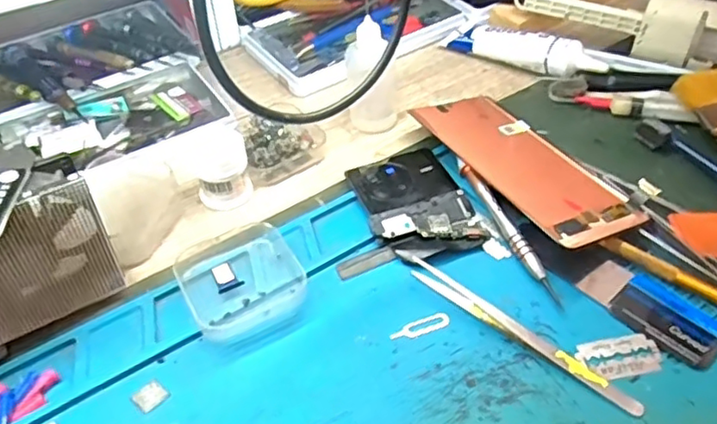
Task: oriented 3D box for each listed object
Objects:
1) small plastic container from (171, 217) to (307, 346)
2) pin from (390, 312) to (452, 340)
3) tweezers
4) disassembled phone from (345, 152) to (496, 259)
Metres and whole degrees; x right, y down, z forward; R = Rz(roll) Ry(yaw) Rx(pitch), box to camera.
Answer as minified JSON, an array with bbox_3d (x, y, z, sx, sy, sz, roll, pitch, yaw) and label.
[{"bbox_3d":[-0.067,0.035,0.352,0.062,0.017,0.071,-25,51,-20],"label":"small plastic container"},{"bbox_3d":[0.033,0.060,0.336,0.033,0.004,0.010,-13,48,-10],"label":"pin"},{"bbox_3d":[0.080,0.058,0.331,0.146,0.011,0.011,32,55,27],"label":"tweezers"},{"bbox_3d":[0.036,-0.007,0.396,0.065,0.008,0.087,-18,49,-15],"label":"disassembled phone"}]

